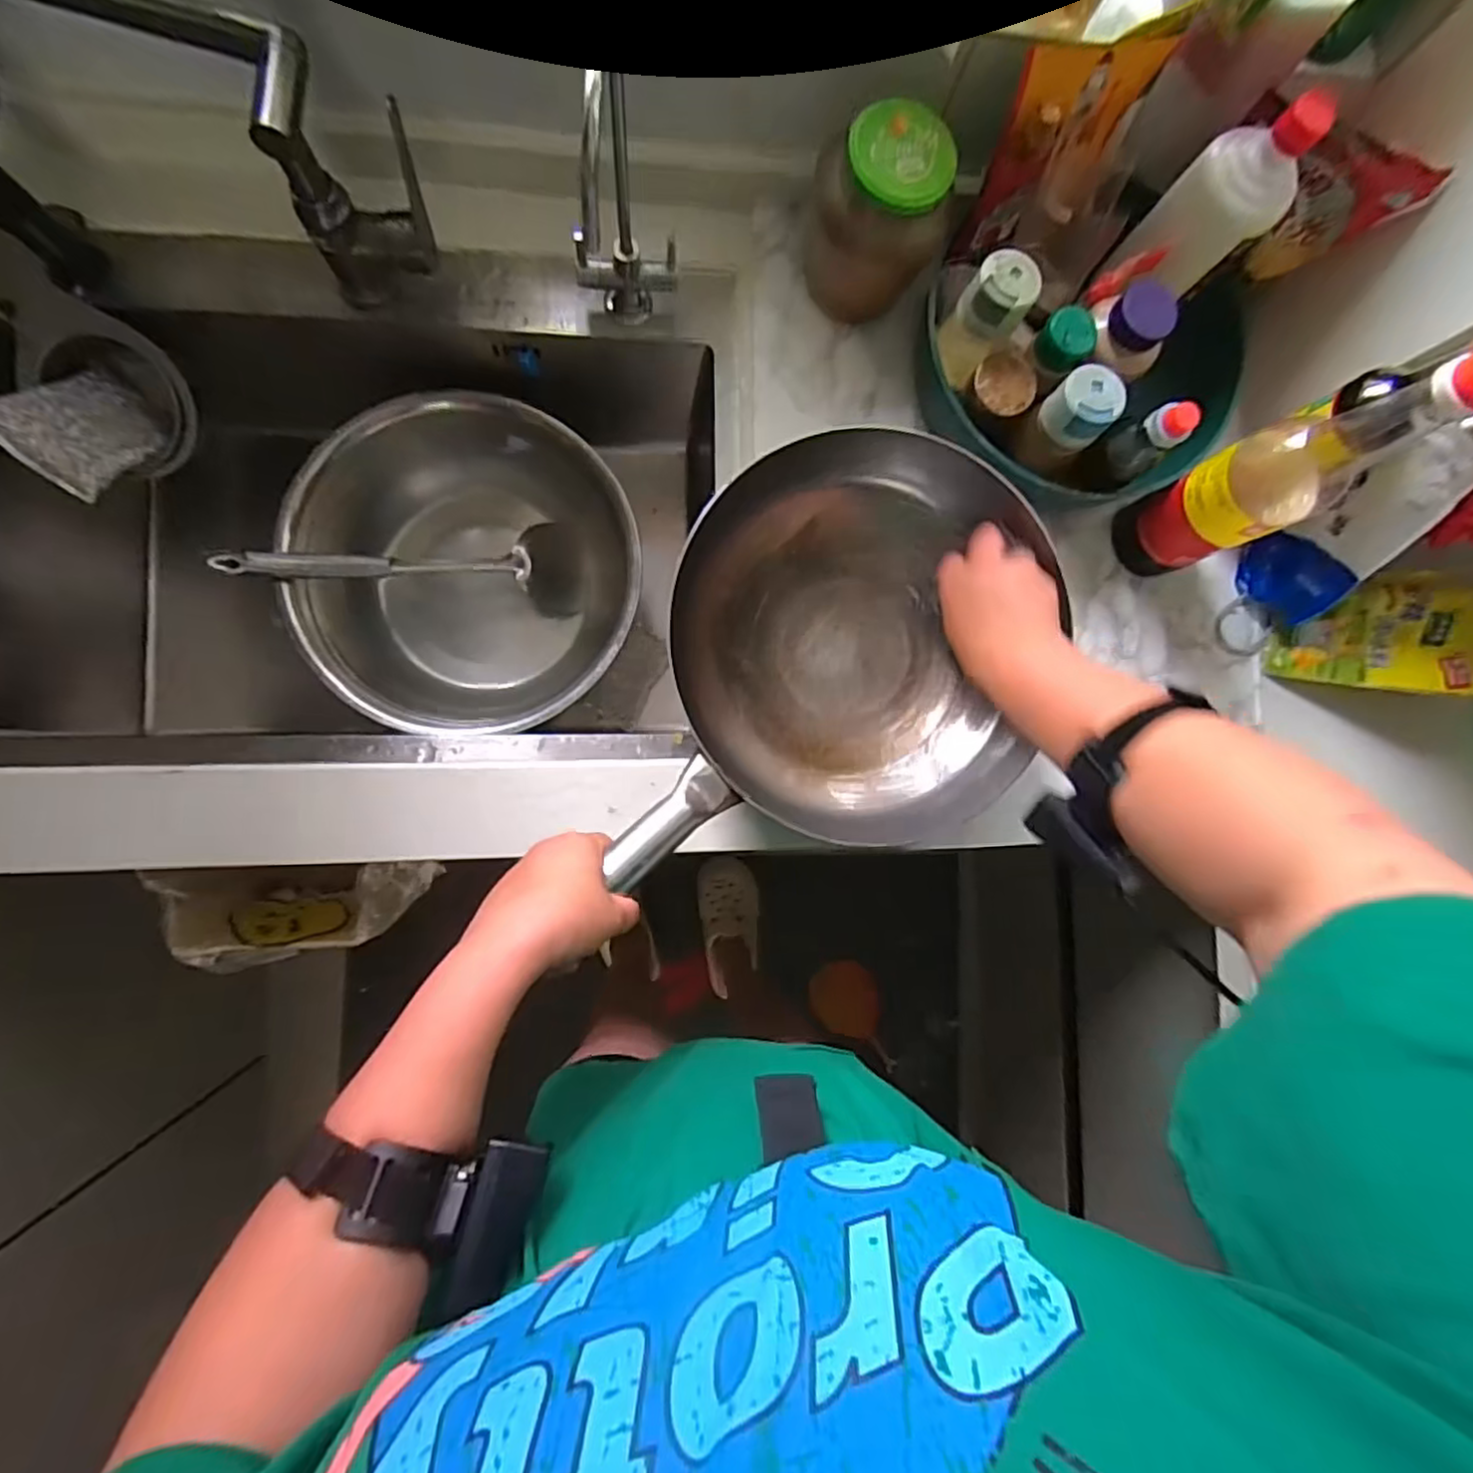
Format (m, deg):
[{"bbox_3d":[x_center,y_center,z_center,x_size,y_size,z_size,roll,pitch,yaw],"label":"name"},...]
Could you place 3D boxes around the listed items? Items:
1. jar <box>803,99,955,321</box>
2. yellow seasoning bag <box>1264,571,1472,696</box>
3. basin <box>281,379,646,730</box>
[{"bbox_3d":[0.113,-0.428,0.563,0.092,0.117,0.092,0,87,-7],"label":"jar"},{"bbox_3d":[0.616,-0.101,0.652,0.170,0.018,0.106,10,92,16],"label":"yellow seasoning bag"},{"bbox_3d":[-0.265,-0.153,0.700,0.316,0.153,0.292,0,87,-7],"label":"basin"}]

